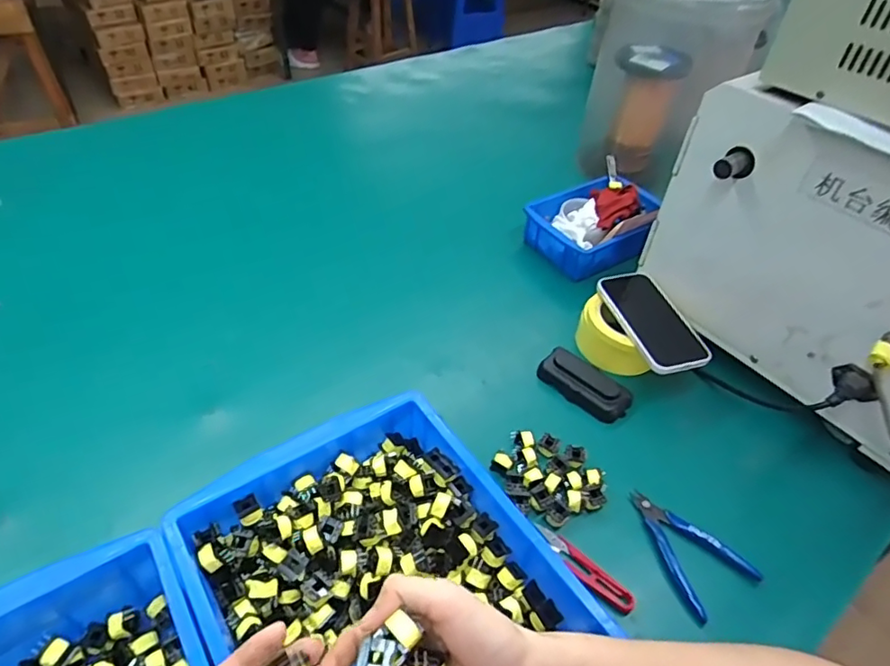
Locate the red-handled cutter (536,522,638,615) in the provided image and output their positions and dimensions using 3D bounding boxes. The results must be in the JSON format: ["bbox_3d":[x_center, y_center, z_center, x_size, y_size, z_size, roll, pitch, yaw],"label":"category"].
[{"bbox_3d":[0.124,0.210,0.497,0.024,0.010,0.100,-33,57,-32],"label":"red-handled cutter"}]

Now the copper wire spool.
[{"bbox_3d":[0.318,-0.371,0.914,0.103,0.181,0.100,3,46,-3],"label":"copper wire spool"}]

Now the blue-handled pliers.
[{"bbox_3d":[0.233,0.196,0.519,0.077,0.012,0.118,-11,48,-16],"label":"blue-handled pliers"}]

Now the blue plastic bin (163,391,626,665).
[{"bbox_3d":[-0.025,0.230,0.406,0.231,0.089,0.372,-25,53,-27],"label":"blue plastic bin"}]

